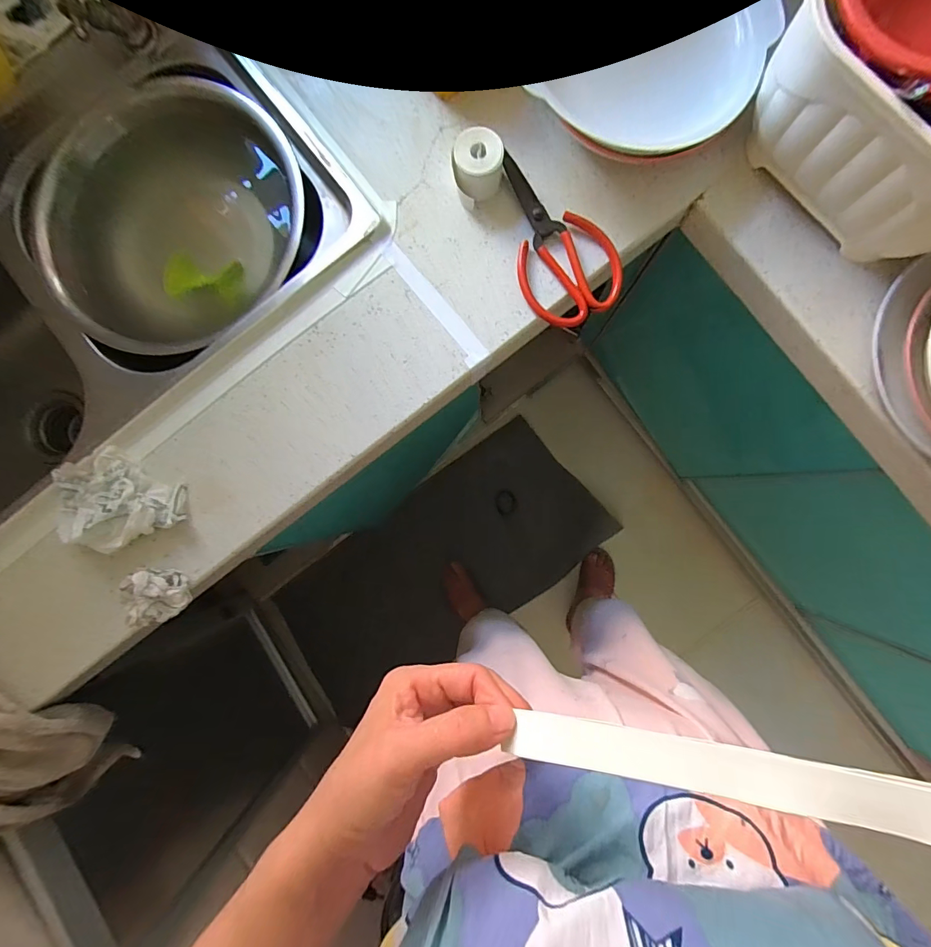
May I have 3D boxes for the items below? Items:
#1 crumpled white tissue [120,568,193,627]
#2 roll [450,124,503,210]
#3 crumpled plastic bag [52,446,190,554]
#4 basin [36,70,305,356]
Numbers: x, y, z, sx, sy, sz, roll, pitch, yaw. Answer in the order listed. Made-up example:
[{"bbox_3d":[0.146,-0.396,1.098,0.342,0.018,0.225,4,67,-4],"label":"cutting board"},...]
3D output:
[{"bbox_3d":[-0.313,0.122,0.437,0.057,0.041,0.056,-16,88,3],"label":"crumpled white tissue"},{"bbox_3d":[0.010,-0.301,0.430,0.055,0.038,0.050,-39,87,2],"label":"roll"},{"bbox_3d":[-0.355,0.023,0.442,0.120,0.042,0.101,-16,88,3],"label":"crumpled plastic bag"},{"bbox_3d":[-0.343,-0.281,0.511,0.318,0.101,0.282,12,89,4],"label":"basin"}]

